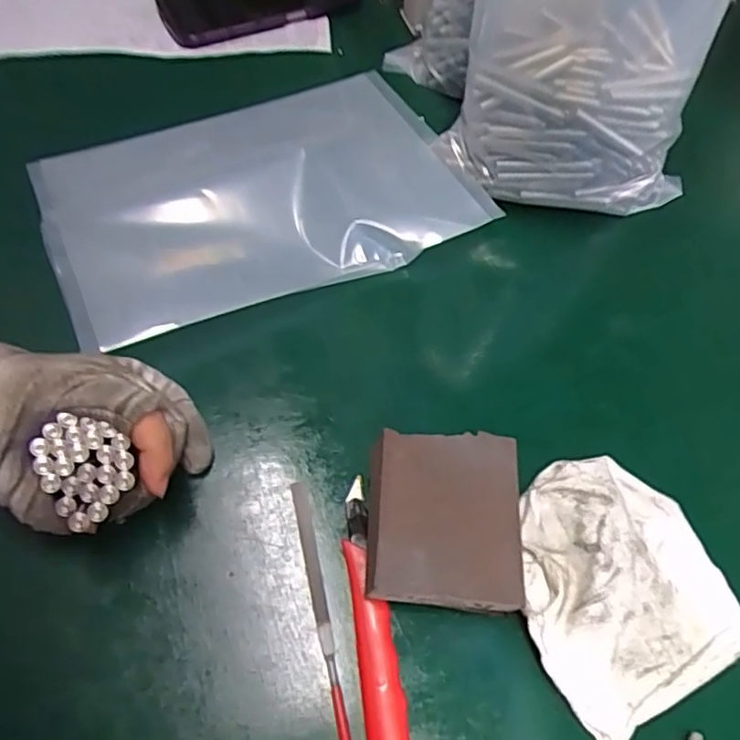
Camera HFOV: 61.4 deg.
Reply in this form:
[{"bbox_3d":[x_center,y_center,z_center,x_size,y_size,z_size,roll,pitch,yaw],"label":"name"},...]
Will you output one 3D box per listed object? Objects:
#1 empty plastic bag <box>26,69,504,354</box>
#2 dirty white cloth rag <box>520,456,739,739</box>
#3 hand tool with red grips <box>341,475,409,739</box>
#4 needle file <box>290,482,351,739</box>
[{"bbox_3d":[-0.074,-0.119,0.410,0.261,0.020,0.187,-22,59,-15],"label":"empty plastic bag"},{"bbox_3d":[0.115,0.098,0.294,0.101,0.026,0.109,-28,64,-18],"label":"dirty white cloth rag"},{"bbox_3d":[0.002,0.123,0.276,0.024,0.010,0.148,-11,60,-10],"label":"hand tool with red grips"},{"bbox_3d":[-0.019,0.126,0.283,0.007,0.005,0.159,-11,60,-10],"label":"needle file"}]

